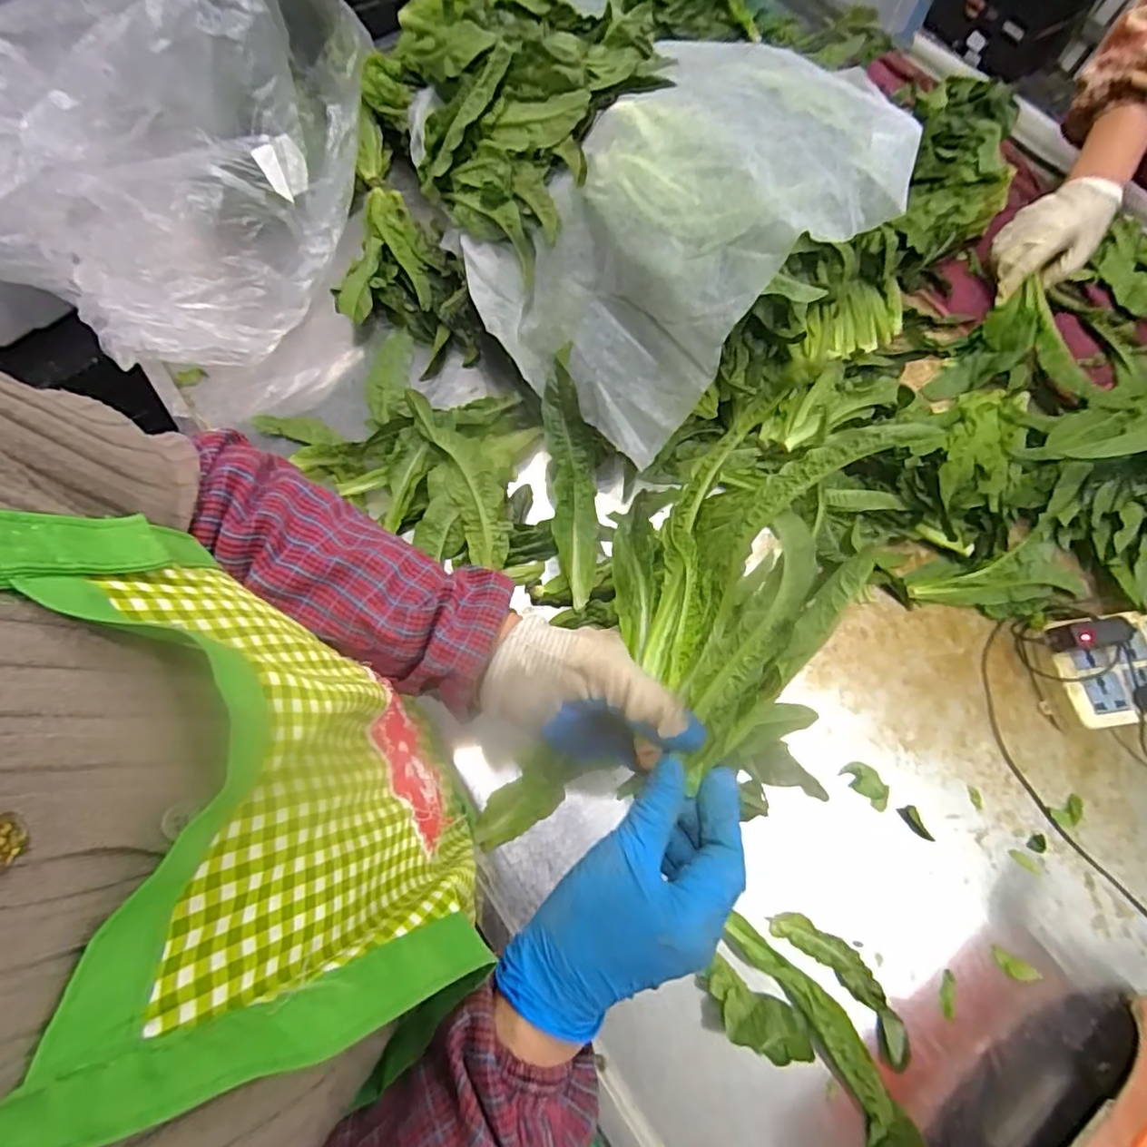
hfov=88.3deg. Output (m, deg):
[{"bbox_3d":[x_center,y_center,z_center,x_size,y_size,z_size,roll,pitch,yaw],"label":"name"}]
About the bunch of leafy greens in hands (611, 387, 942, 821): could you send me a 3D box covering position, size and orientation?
[{"bbox_3d":[0.092,0.003,0.348,0.134,0.097,0.213,20,71,6],"label":"bunch of leafy greens in hands"}]

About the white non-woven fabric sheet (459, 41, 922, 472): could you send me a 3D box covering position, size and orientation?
[{"bbox_3d":[0.104,-0.334,0.544,0.393,0.144,0.274,-40,76,-13],"label":"white non-woven fabric sheet"}]

